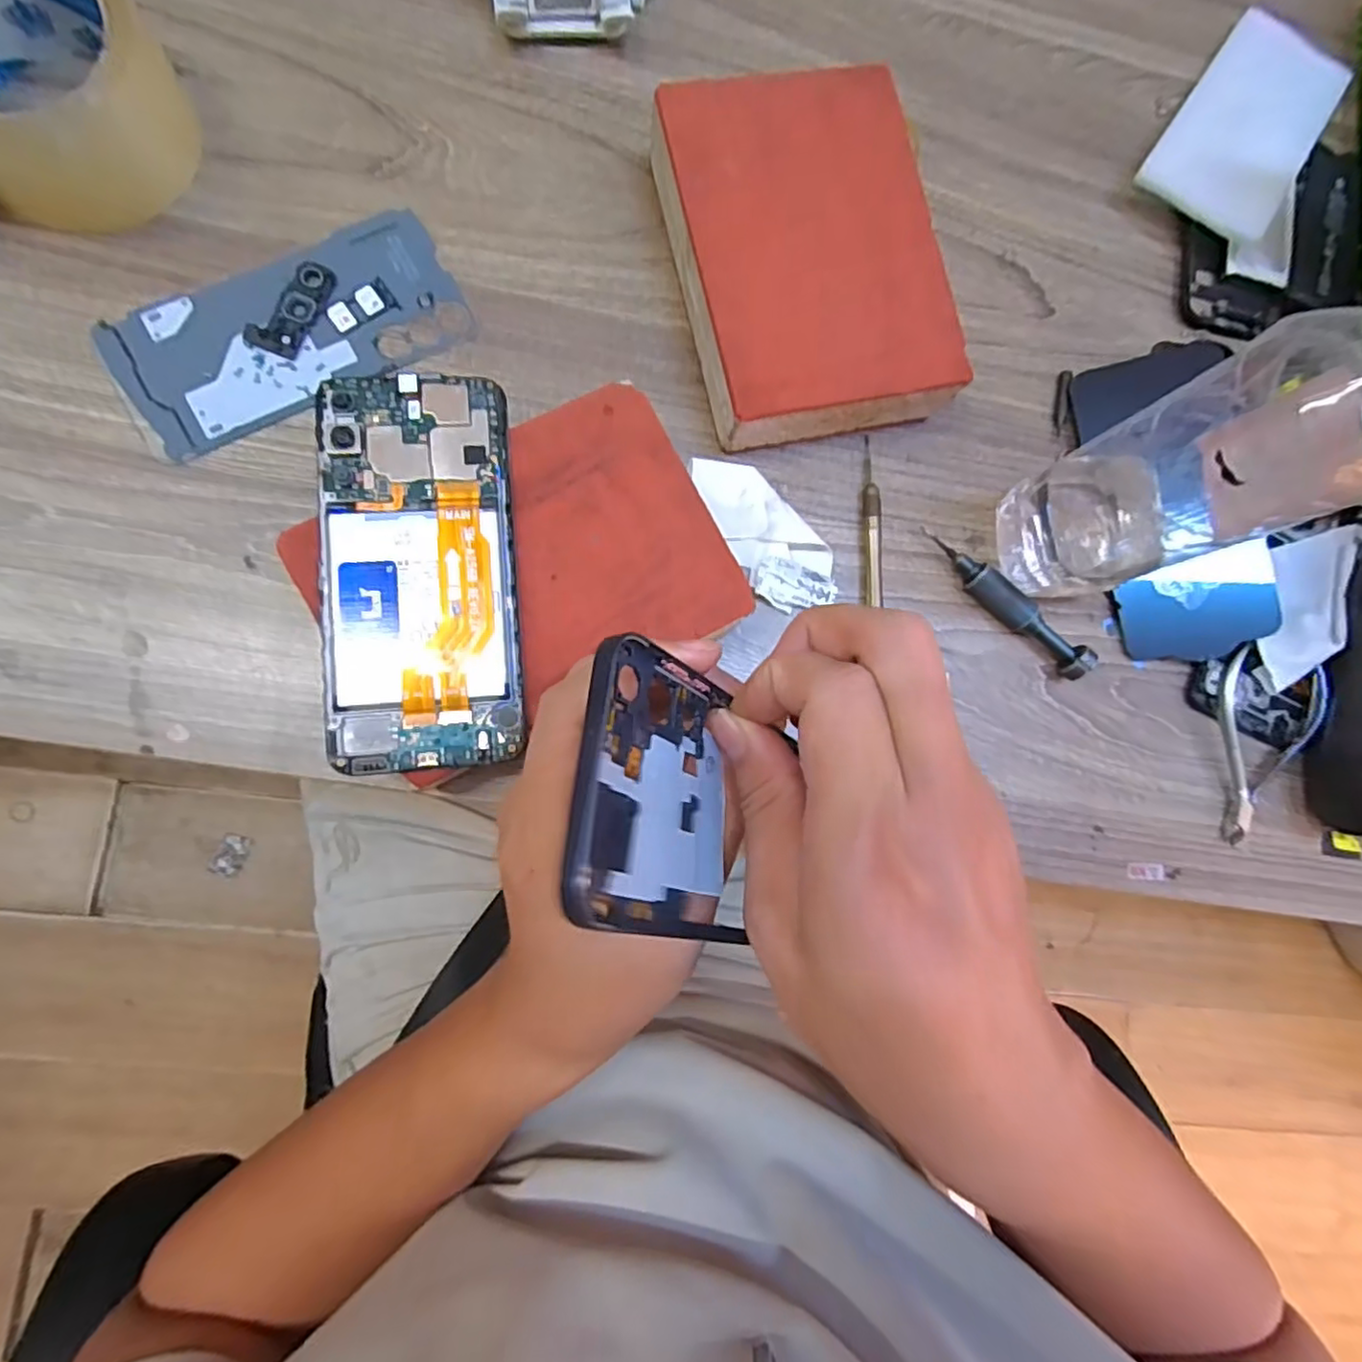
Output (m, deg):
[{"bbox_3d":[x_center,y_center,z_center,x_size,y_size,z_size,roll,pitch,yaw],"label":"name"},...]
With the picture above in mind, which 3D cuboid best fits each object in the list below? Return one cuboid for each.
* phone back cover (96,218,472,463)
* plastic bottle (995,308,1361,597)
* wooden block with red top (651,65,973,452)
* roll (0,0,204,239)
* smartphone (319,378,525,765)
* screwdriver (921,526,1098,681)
[{"bbox_3d":[-0.178,-0.161,0.304,0.151,0.004,0.069,-28,89,-9],"label":"phone back cover"},{"bbox_3d":[0.200,-0.084,0.249,0.055,0.194,0.064,-13,86,-8],"label":"plastic bottle"},{"bbox_3d":[0.058,-0.200,0.319,0.116,0.043,0.159,-11,86,-8],"label":"wooden block with red top"},{"bbox_3d":[-0.268,-0.252,0.279,0.095,0.050,0.095,1,84,-7],"label":"roll"},{"bbox_3d":[-0.102,-0.044,0.261,0.072,0.006,0.154,-4,85,-8],"label":"smartphone"},{"bbox_3d":[0.161,-0.040,0.329,0.099,0.019,0.014,42,81,-2],"label":"screwdriver"}]

